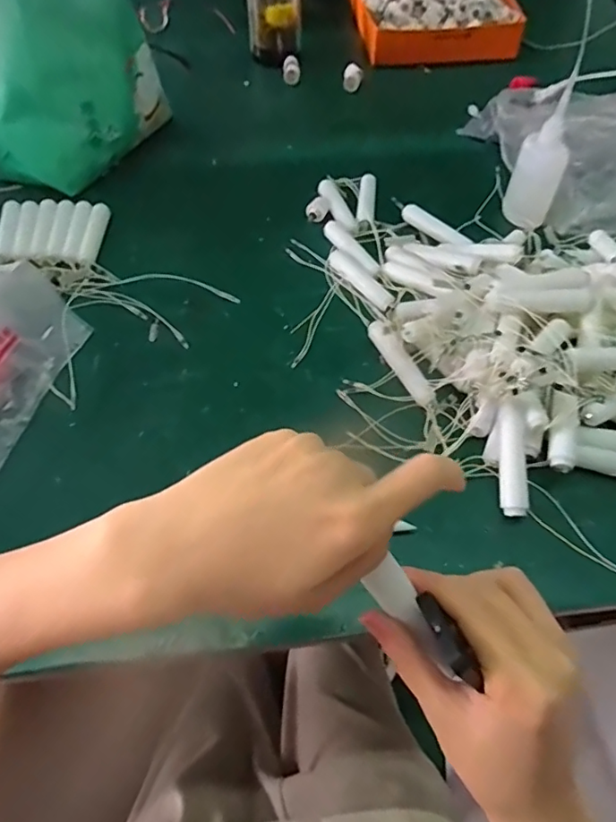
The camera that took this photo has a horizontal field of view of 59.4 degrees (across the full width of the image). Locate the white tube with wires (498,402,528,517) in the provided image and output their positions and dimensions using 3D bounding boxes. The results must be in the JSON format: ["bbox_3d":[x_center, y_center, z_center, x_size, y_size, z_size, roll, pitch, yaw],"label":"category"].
[{"bbox_3d":[0.157,0.037,0.411,0.019,0.013,0.085,4,75,2],"label":"white tube with wires"}]

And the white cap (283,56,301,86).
[{"bbox_3d":[-0.025,-0.513,0.811,0.026,0.023,0.052,-2,56,-2],"label":"white cap"}]

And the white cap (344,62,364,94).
[{"bbox_3d":[0.066,-0.488,0.790,0.026,0.021,0.044,6,56,4],"label":"white cap"}]

